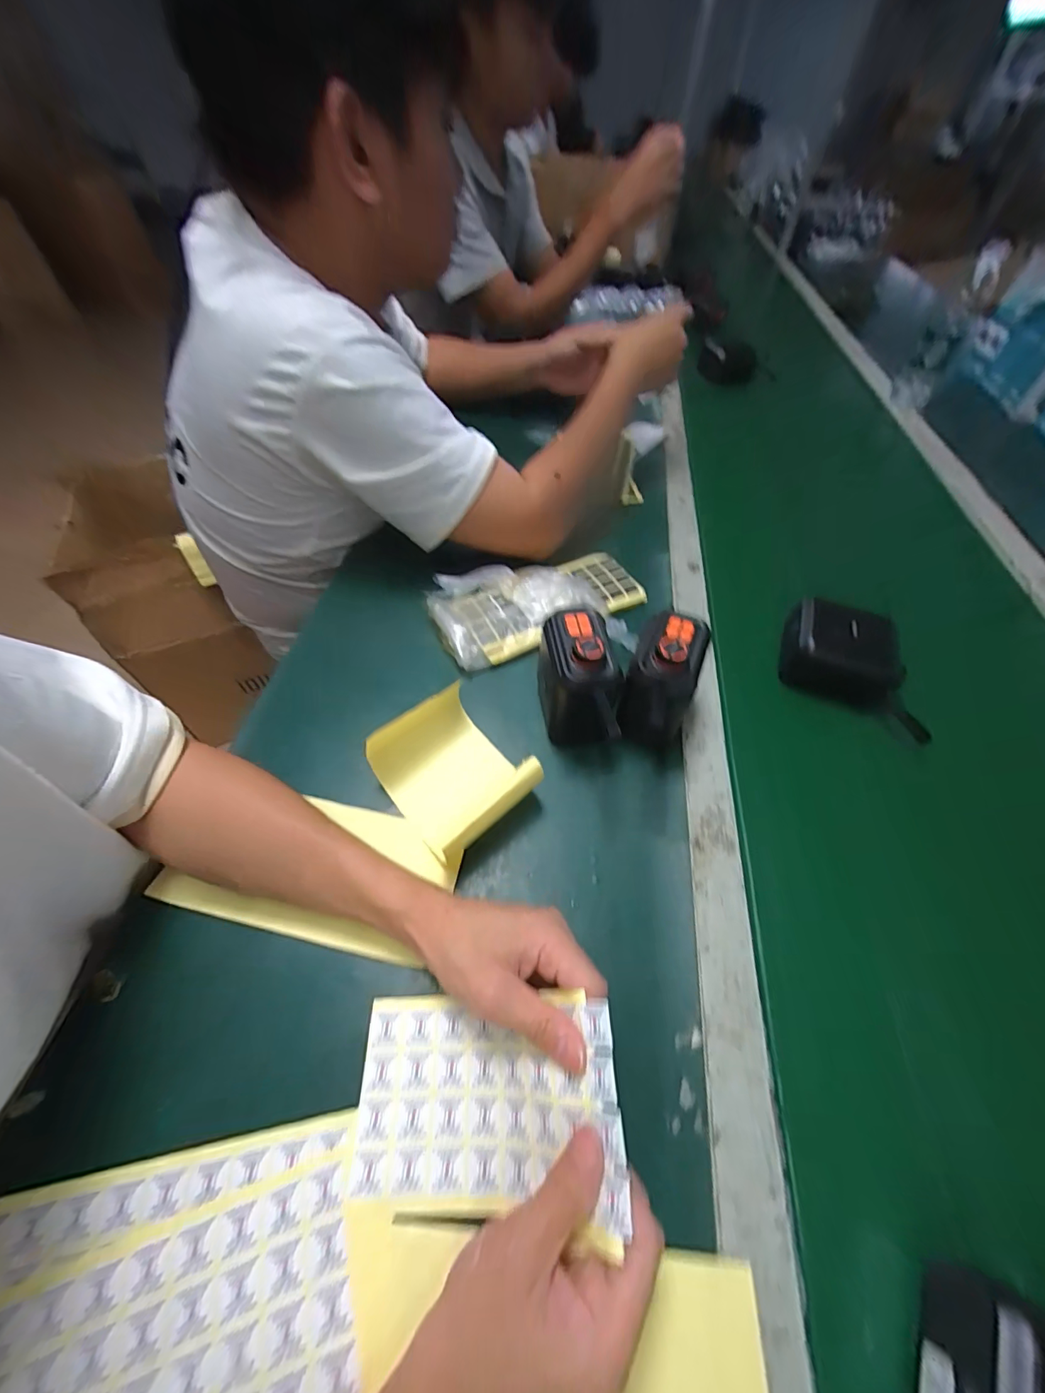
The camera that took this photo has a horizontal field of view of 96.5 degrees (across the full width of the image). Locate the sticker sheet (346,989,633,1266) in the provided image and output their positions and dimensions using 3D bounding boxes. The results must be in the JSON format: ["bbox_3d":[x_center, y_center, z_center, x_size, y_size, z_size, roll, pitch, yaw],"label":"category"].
[{"bbox_3d":[-0.025,0.211,0.245,0.136,0.074,0.091,2,53,-1],"label":"sticker sheet"}]

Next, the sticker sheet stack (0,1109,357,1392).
[{"bbox_3d":[-0.178,0.300,0.218,0.186,0.004,0.123,-9,54,-9],"label":"sticker sheet stack"}]

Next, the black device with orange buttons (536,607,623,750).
[{"bbox_3d":[0.044,-0.013,0.402,0.059,0.101,0.092,-10,54,-9],"label":"black device with orange buttons"}]

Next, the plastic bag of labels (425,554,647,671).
[{"bbox_3d":[0.015,-0.113,0.515,0.233,0.041,0.129,-22,57,-17],"label":"plastic bag of labels"}]

